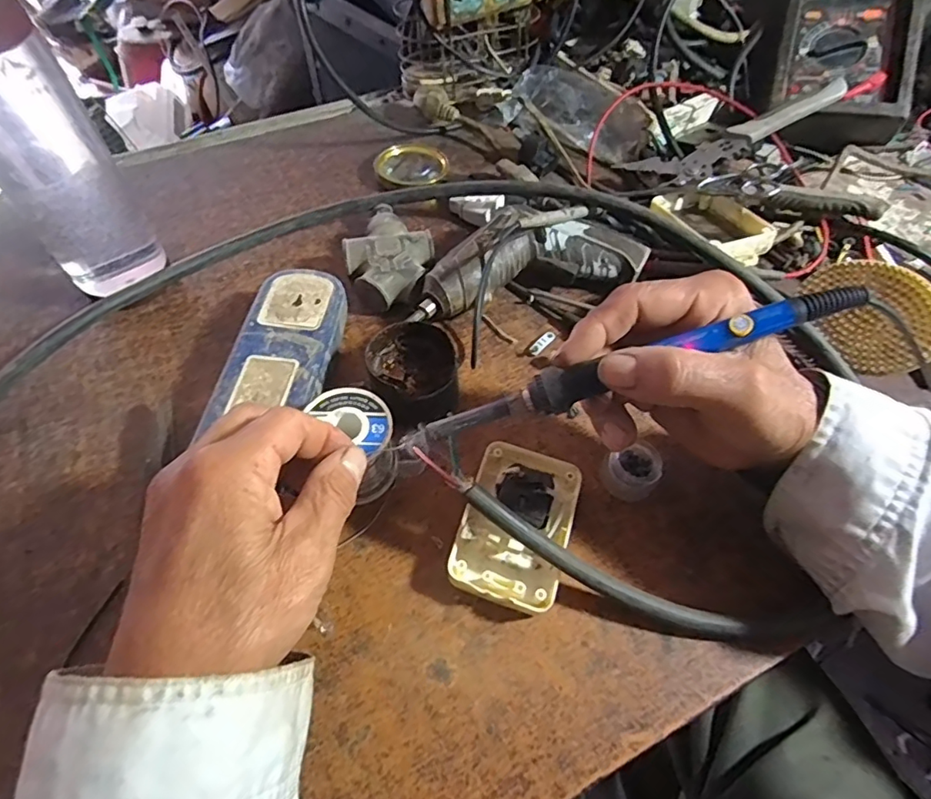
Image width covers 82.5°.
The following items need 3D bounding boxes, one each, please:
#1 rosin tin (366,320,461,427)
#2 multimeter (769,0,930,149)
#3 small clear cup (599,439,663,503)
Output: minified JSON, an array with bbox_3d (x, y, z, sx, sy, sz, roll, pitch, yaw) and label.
[{"bbox_3d":[-0.034,-0.019,0.356,0.057,0.046,0.054,0,57,1],"label":"rosin tin"},{"bbox_3d":[0.345,-0.344,0.484,0.117,0.061,0.231,12,86,9],"label":"multimeter"},{"bbox_3d":[0.103,0.044,0.327,0.034,0.020,0.032,0,57,1],"label":"small clear cup"}]

